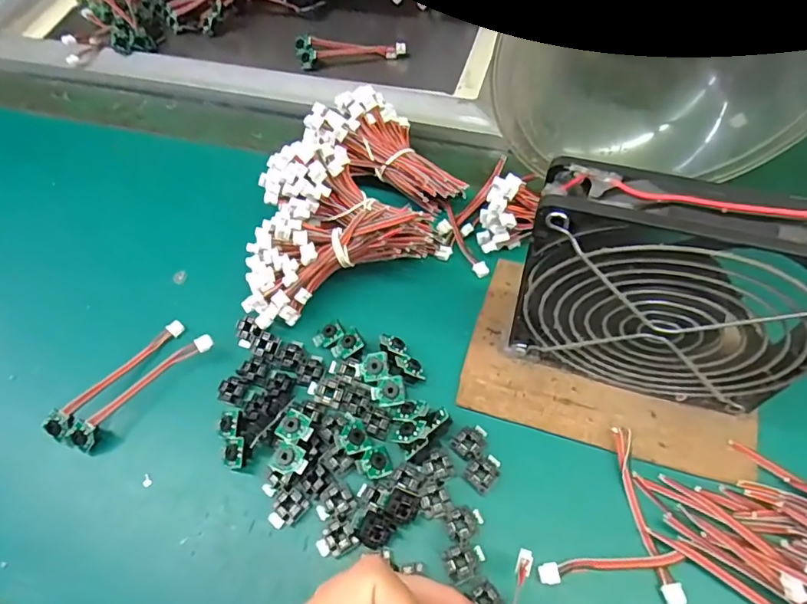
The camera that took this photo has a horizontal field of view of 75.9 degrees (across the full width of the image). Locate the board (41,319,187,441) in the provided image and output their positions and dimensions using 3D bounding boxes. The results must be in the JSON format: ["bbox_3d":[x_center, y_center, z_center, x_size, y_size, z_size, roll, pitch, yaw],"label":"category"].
[{"bbox_3d":[-0.160,0.041,0.289,0.011,0.014,0.086,34,69,22],"label":"board"}]

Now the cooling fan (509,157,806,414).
[{"bbox_3d":[0.113,0.003,0.222,0.122,0.128,0.026,15,63,14],"label":"cooling fan"}]

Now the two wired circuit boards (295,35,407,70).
[{"bbox_3d":[-0.045,-0.213,0.439,0.092,0.011,0.028,2,60,7],"label":"two wired circuit boards"}]

